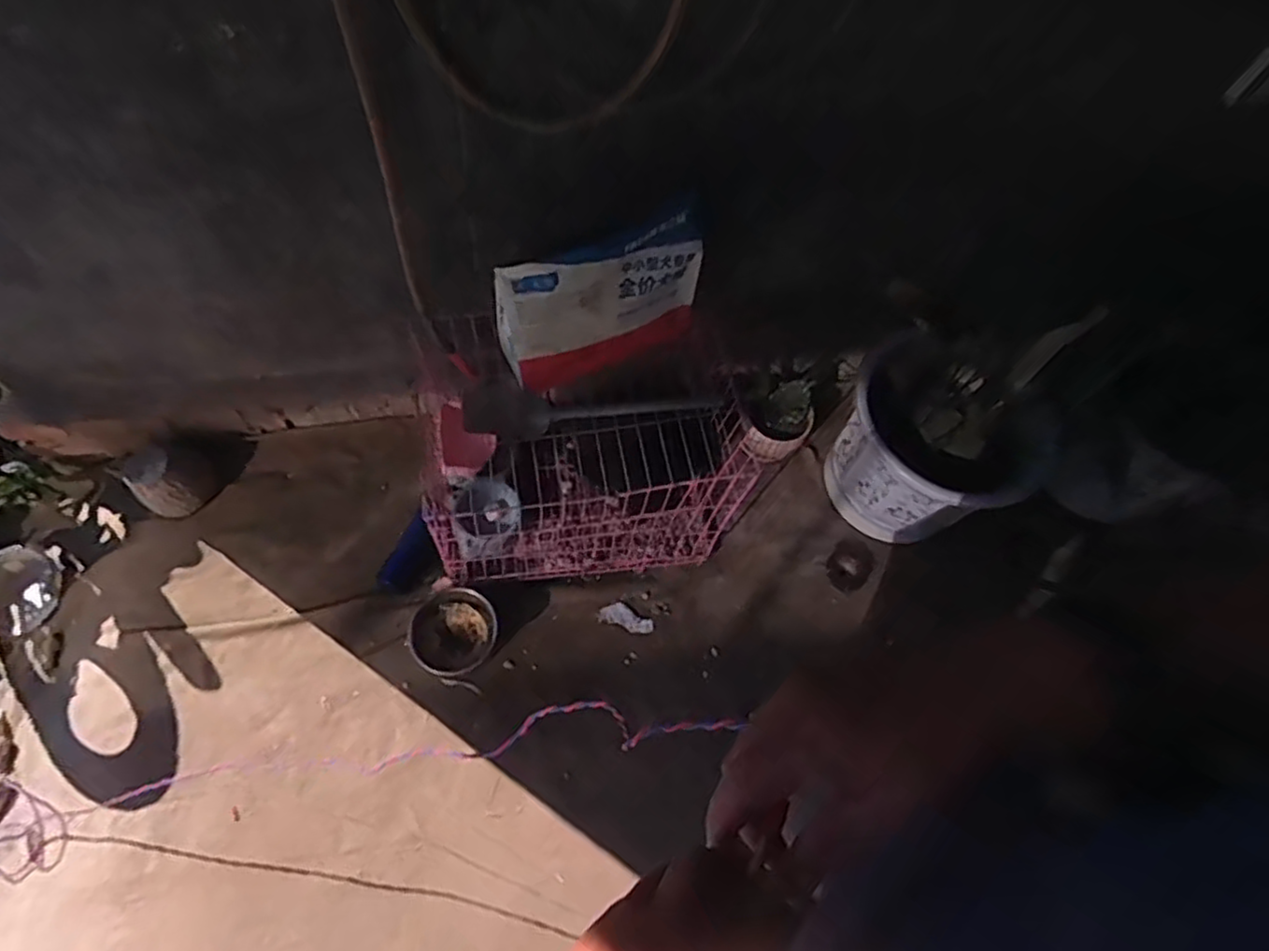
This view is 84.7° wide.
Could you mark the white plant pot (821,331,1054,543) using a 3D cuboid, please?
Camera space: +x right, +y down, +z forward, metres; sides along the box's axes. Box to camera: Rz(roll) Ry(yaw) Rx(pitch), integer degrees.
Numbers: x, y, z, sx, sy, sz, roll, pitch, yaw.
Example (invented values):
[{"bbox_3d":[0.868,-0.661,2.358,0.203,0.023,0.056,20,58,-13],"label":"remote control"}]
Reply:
[{"bbox_3d":[0.557,-0.042,1.367,0.329,0.381,0.290,25,65,8],"label":"white plant pot"}]

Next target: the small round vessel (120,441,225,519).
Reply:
[{"bbox_3d":[-0.884,0.004,1.335,0.123,0.112,0.143,36,67,12],"label":"small round vessel"}]

